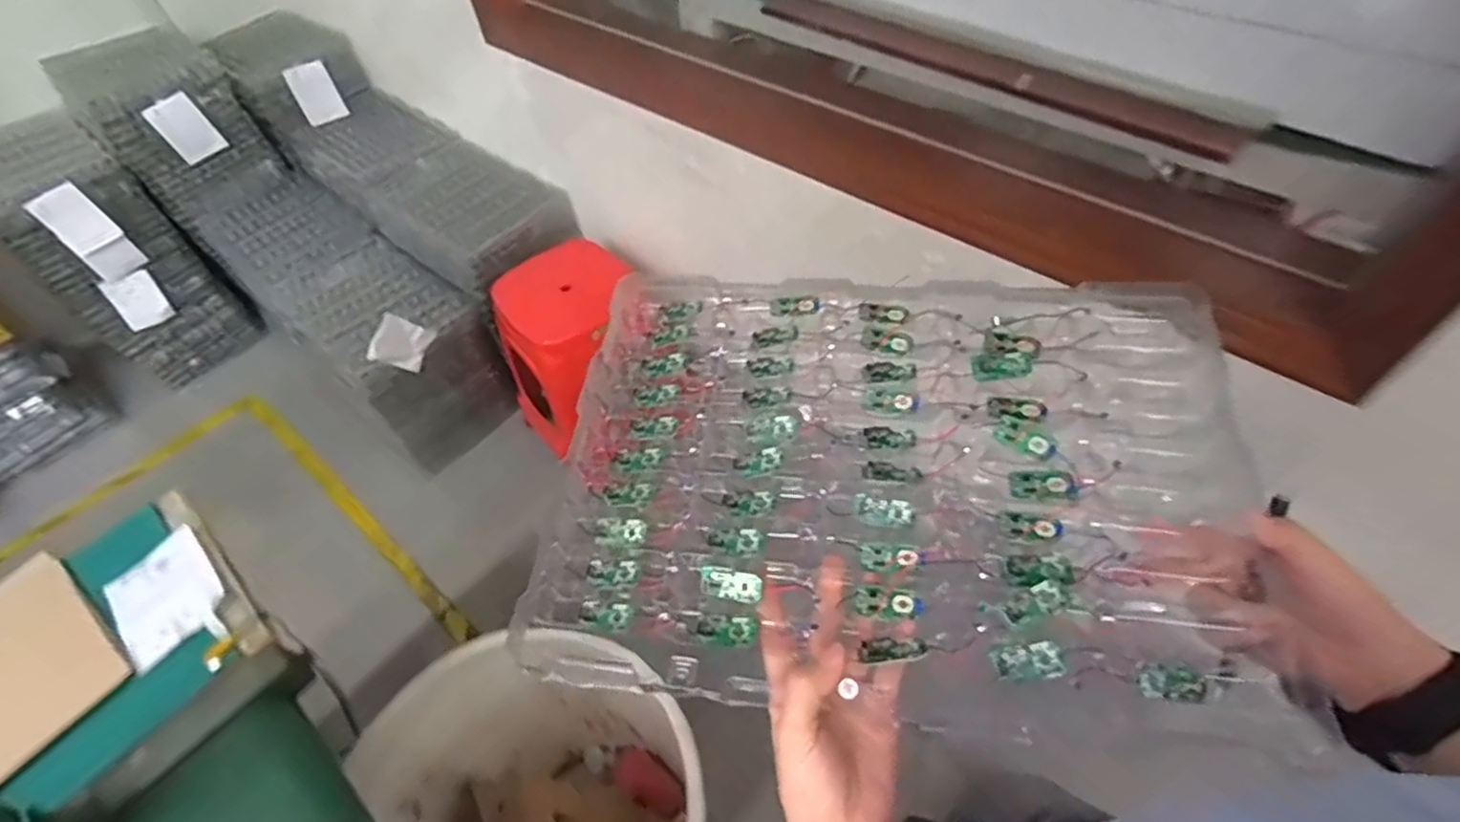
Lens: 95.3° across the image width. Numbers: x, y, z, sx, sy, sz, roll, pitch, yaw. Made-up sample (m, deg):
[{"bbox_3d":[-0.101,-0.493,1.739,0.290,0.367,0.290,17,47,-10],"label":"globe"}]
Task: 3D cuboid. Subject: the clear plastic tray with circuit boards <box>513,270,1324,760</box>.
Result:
[{"bbox_3d":[0.103,0.034,0.442,0.436,0.027,0.315,4,58,11],"label":"clear plastic tray with circuit boards"}]

